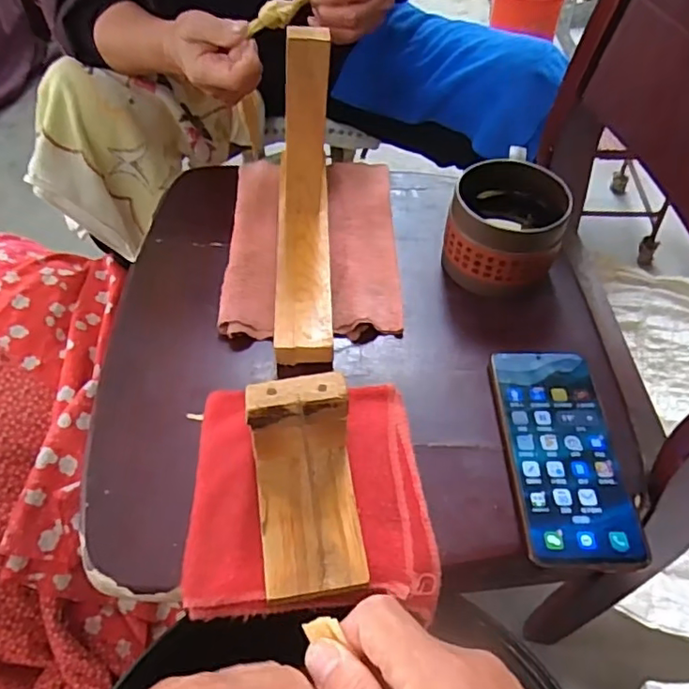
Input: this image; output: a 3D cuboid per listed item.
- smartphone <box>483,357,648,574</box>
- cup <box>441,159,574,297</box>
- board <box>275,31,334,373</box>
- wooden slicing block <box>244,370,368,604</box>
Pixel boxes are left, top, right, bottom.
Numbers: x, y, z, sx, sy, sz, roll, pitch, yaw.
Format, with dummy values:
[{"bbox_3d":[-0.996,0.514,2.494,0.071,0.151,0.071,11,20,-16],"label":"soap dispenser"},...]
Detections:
[{"bbox_3d":[0.151,0.073,0.404,0.076,0.008,0.160,-1,52,-1],"label":"smartphone"},{"bbox_3d":[0.134,-0.094,0.490,0.091,0.079,0.084,0,52,0],"label":"cup"},{"bbox_3d":[-0.033,-0.106,0.434,0.045,0.157,0.175,-2,53,-2],"label":"board"},{"bbox_3d":[-0.026,0.082,0.343,0.067,0.068,0.108,-7,53,-6],"label":"wooden slicing block"}]

